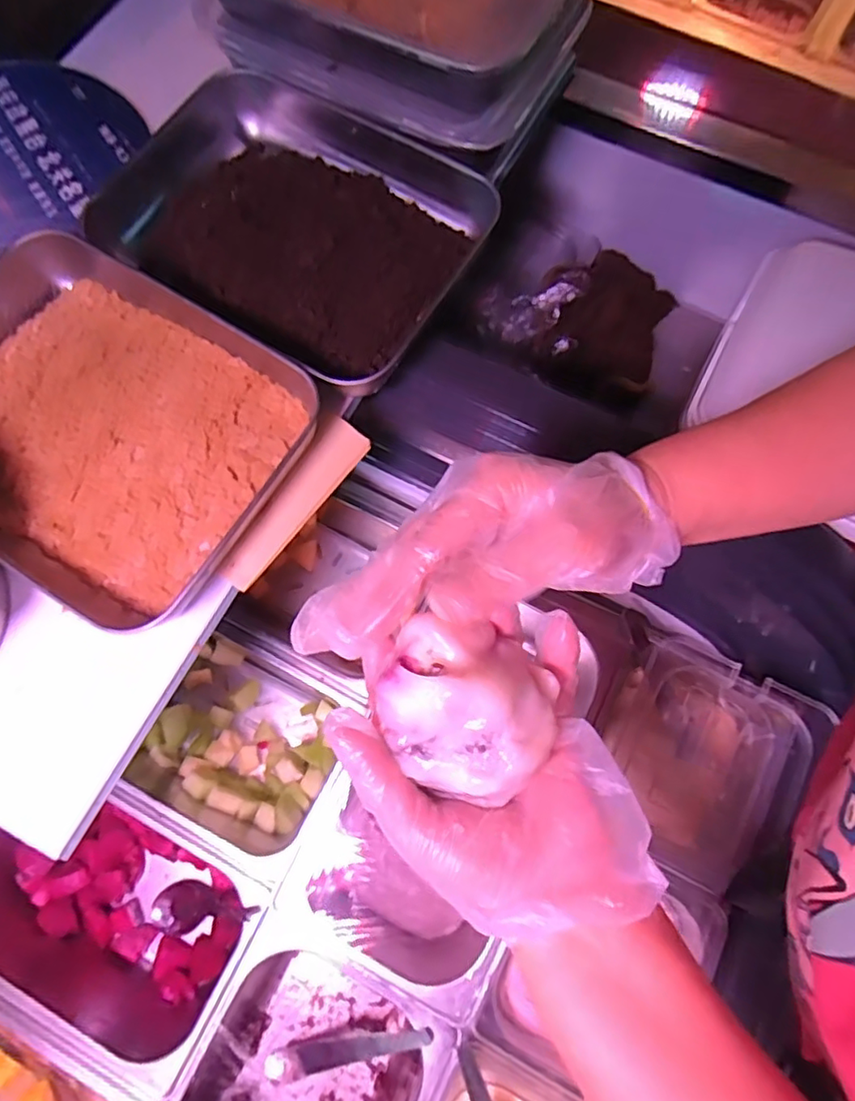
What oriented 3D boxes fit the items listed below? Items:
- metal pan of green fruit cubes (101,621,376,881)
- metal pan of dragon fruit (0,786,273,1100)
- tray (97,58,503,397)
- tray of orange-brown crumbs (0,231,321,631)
[{"bbox_3d":[-0.164,0.174,0.546,0.197,0.089,0.168,26,74,8],"label":"metal pan of green fruit cubes"},{"bbox_3d":[-0.271,0.293,0.513,0.258,0.102,0.159,26,74,8],"label":"metal pan of dragon fruit"},{"bbox_3d":[-0.103,-0.233,0.425,0.263,0.041,0.188,30,75,9],"label":"tray"},{"bbox_3d":[-0.221,-0.087,0.387,0.266,0.049,0.194,33,75,10],"label":"tray of orange-brown crumbs"}]

